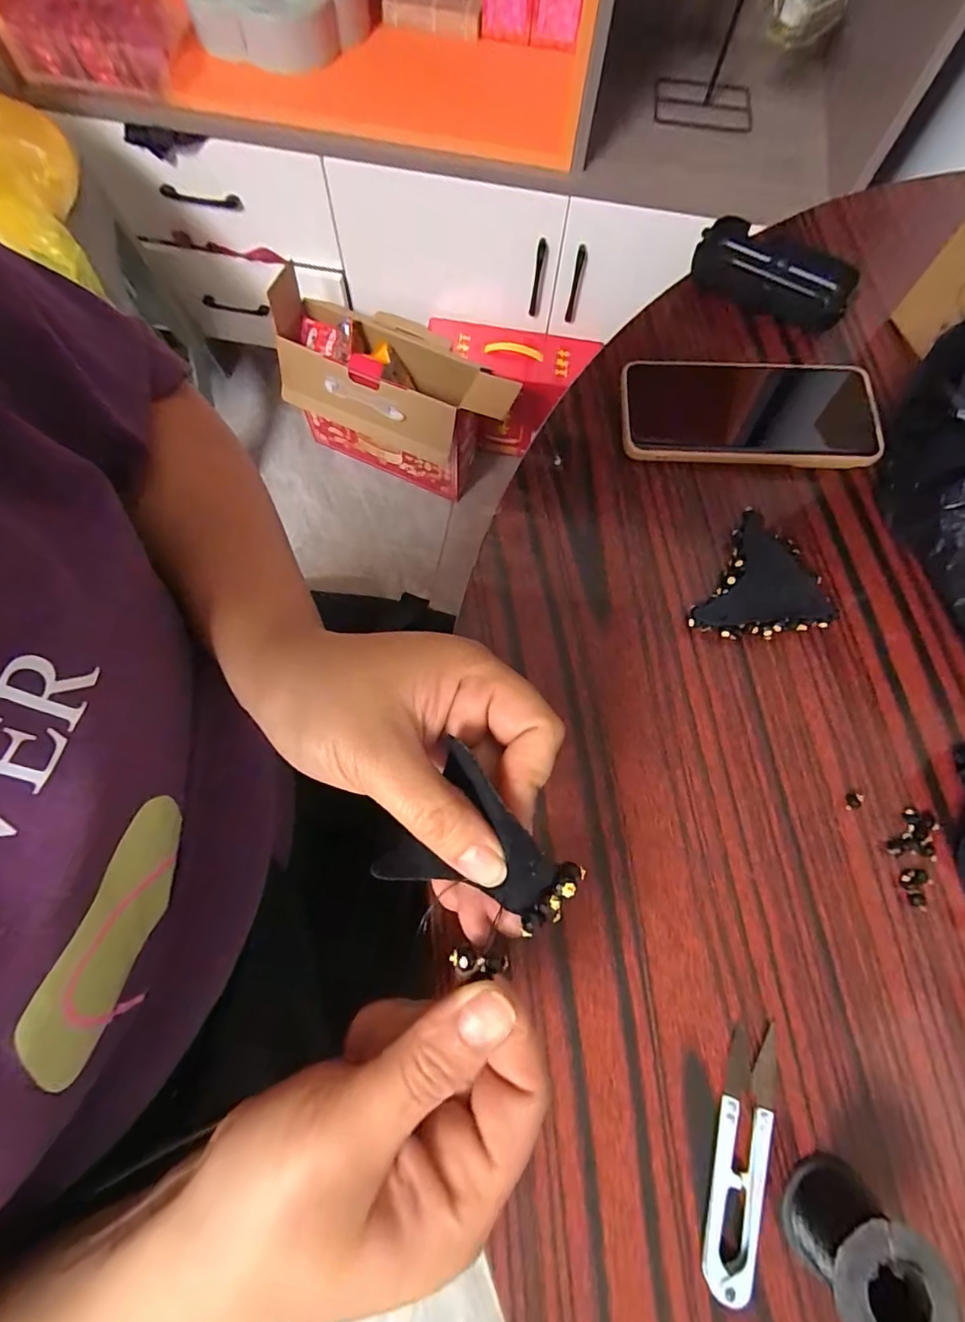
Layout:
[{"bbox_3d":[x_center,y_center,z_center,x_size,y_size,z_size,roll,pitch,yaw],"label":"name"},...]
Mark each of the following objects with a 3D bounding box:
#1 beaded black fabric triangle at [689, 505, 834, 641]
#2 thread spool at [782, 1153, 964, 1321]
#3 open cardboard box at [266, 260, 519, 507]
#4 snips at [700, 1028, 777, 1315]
[{"bbox_3d":[0.168,-0.040,0.323,0.067,0.013,0.081,31,75,10],"label":"beaded black fabric triangle"},{"bbox_3d":[0.148,0.233,0.219,0.043,0.049,0.044,0,72,1],"label":"thread spool"},{"bbox_3d":[-0.161,-0.520,1.080,0.460,0.256,0.234,23,72,5],"label":"open cardboard box"},{"bbox_3d":[0.116,0.218,0.243,0.024,0.011,0.097,16,73,6],"label":"snips"}]

